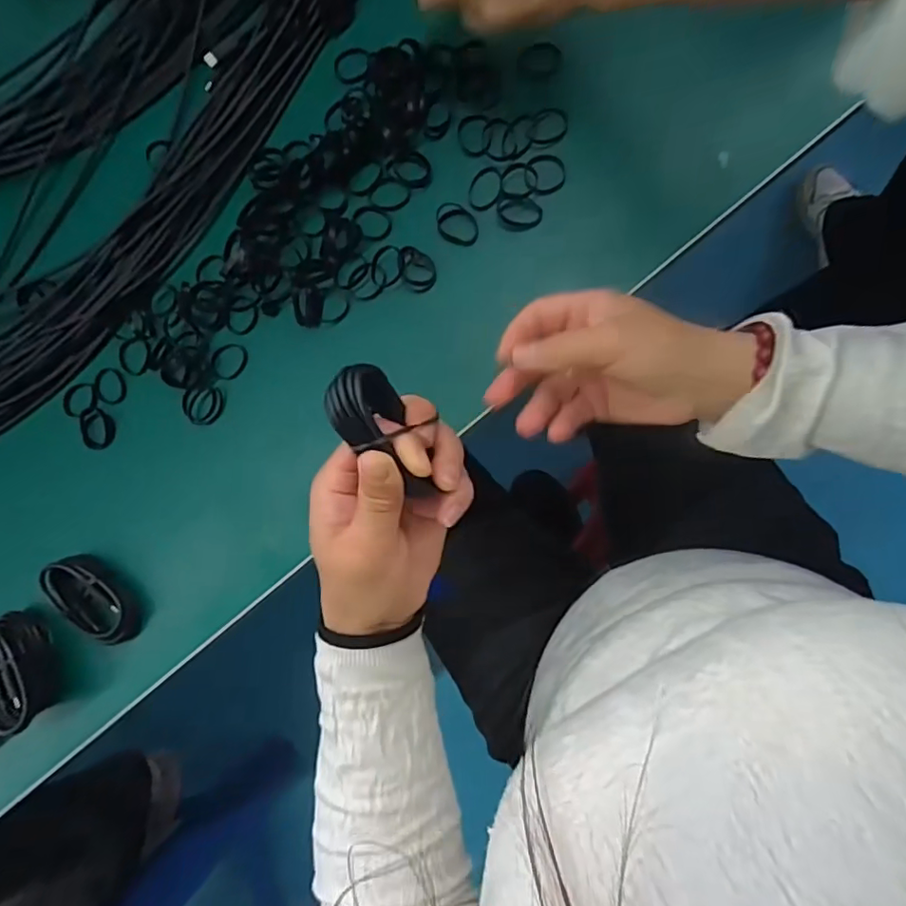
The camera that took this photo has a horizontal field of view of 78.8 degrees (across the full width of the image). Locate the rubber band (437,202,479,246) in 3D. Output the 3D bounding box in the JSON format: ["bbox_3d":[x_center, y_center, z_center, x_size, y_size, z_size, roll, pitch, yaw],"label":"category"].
[{"bbox_3d":[0.003,-0.155,0.374,0.031,0.007,0.023,23,91,9],"label":"rubber band"}]

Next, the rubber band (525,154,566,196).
[{"bbox_3d":[0.061,-0.184,0.364,0.026,0.004,0.029,3,88,9],"label":"rubber band"}]

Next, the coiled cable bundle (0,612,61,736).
[{"bbox_3d":[-0.311,0.154,0.390,0.042,0.037,0.074,-9,86,8],"label":"coiled cable bundle"}]

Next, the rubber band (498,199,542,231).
[{"bbox_3d":[0.045,-0.158,0.367,0.030,0.004,0.020,3,88,9],"label":"rubber band"}]

